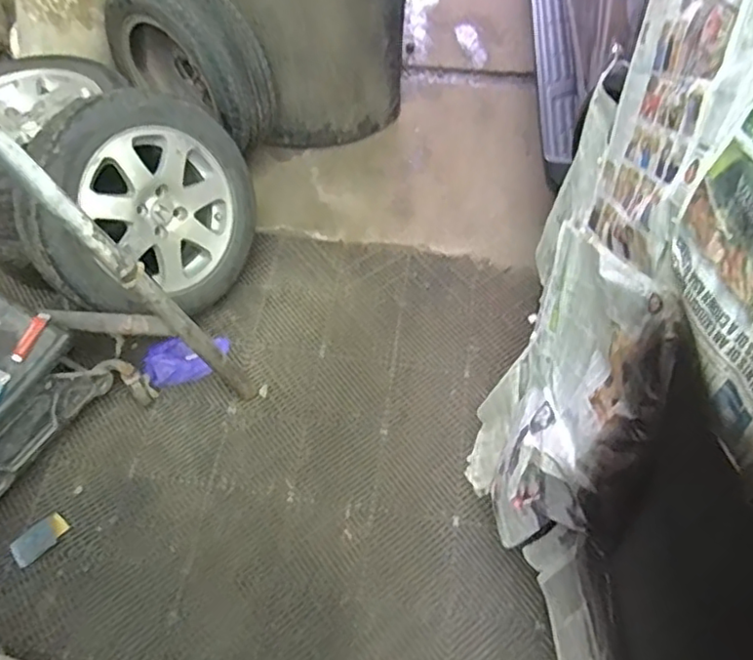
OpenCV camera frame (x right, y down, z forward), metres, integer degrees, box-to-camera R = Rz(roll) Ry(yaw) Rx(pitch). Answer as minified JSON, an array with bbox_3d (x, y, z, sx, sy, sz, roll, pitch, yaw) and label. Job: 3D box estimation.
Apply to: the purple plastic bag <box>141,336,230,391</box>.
[{"bbox_3d":[-0.511,0.079,1.681,0.232,0.064,0.126,-22,61,-13],"label":"purple plastic bag"}]

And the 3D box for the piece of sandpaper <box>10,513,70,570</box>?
[{"bbox_3d":[-0.786,0.485,1.449,0.067,0.011,0.125,37,66,21],"label":"piece of sandpaper"}]

